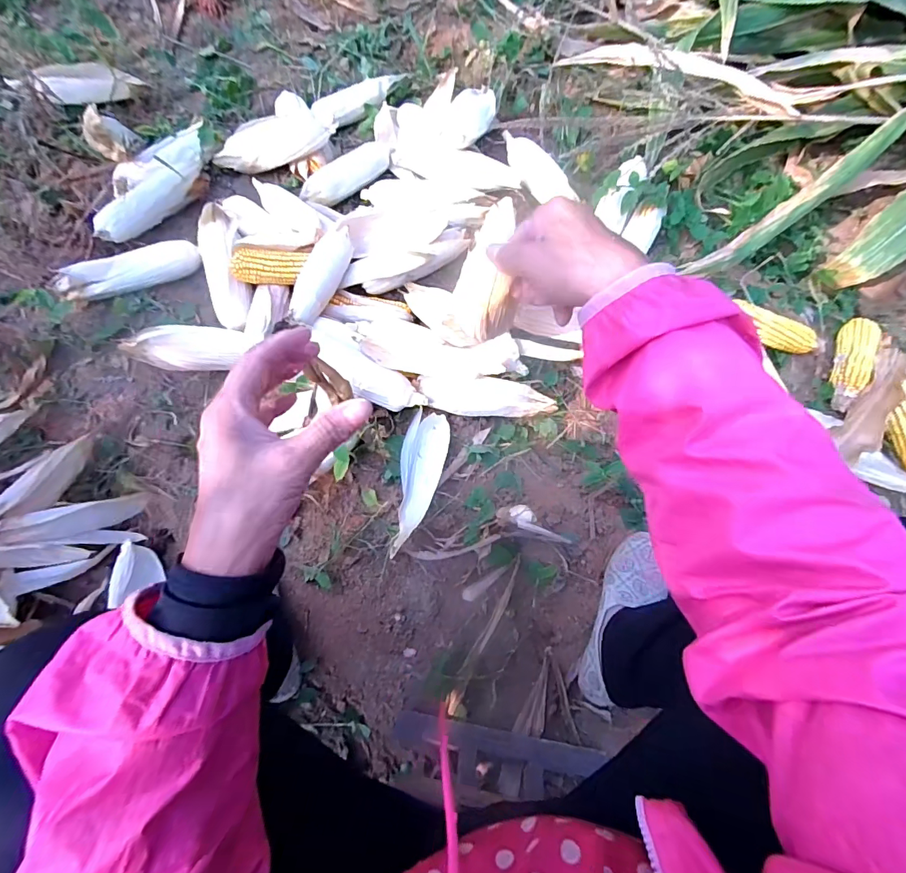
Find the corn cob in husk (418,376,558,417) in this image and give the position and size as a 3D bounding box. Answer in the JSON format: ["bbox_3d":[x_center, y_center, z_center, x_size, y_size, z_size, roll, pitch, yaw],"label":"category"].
[{"bbox_3d":[0.053,-0.061,0.715,0.214,0.046,0.058,5,77,-2],"label":"corn cob in husk"}]

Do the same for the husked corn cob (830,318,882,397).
[{"bbox_3d":[0.656,-0.127,0.736,0.047,0.048,0.153,26,77,2],"label":"husked corn cob"}]

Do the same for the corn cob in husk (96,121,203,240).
[{"bbox_3d":[-0.529,-0.452,0.807,0.095,0.073,0.283,31,77,4],"label":"corn cob in husk"}]

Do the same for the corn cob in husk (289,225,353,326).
[{"bbox_3d":[-0.211,-0.259,0.715,0.056,0.056,0.178,26,77,3],"label":"corn cob in husk"}]

